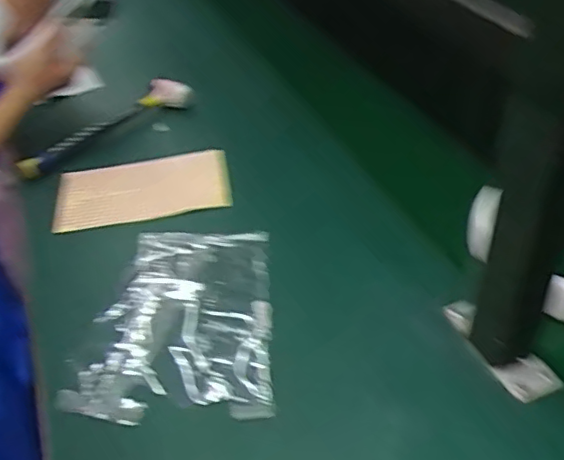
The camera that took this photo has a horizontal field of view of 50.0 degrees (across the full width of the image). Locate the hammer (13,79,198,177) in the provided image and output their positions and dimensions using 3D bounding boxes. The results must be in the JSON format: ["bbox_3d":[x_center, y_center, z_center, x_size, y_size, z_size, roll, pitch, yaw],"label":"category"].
[{"bbox_3d":[-0.231,-0.139,0.797,0.244,0.033,0.049,-32,48,-27],"label":"hammer"}]

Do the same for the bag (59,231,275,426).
[{"bbox_3d":[-0.087,0.077,0.557,0.159,0.013,0.212,-1,42,5],"label":"bag"}]

